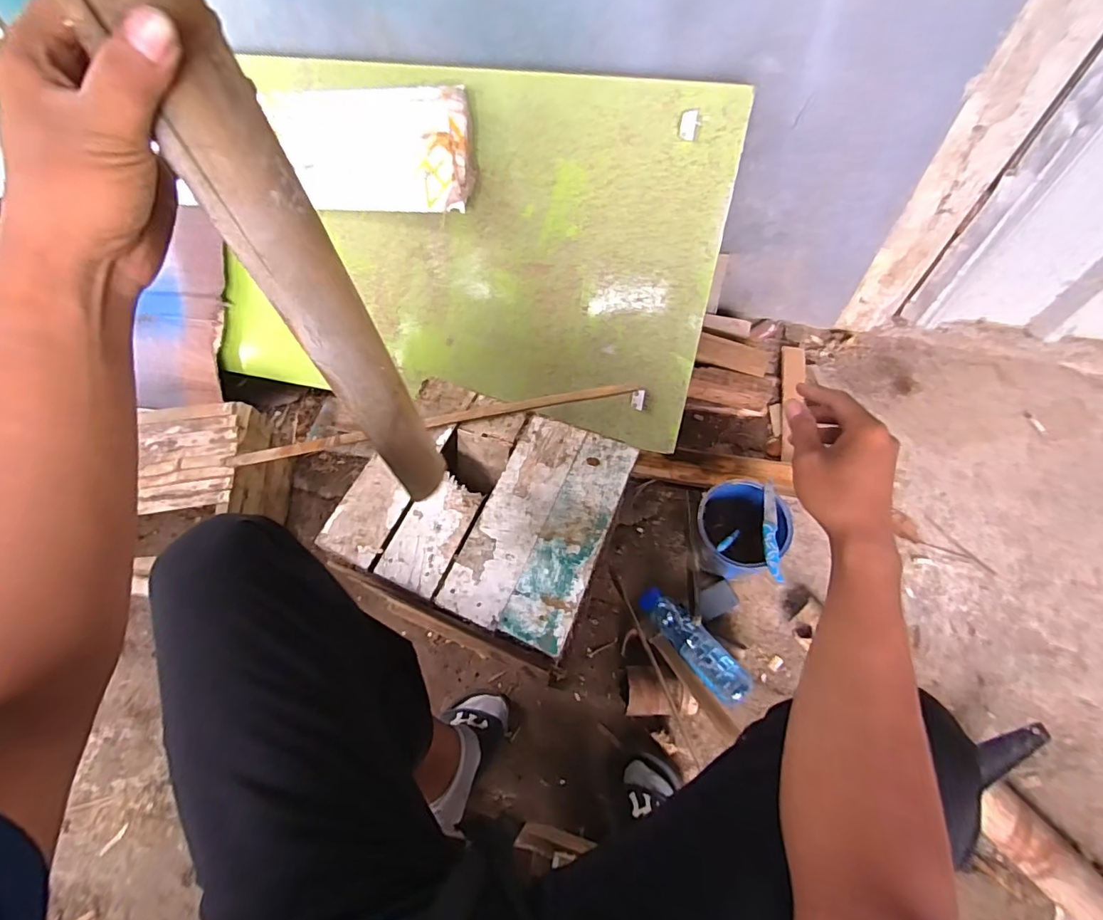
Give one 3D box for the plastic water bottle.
[{"bbox_3d":[0.233,0.298,0.818,0.211,0.059,0.061,41,72,21],"label":"plastic water bottle"}]

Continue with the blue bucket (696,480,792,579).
[{"bbox_3d":[0.329,0.128,0.896,0.145,0.118,0.145,-1,63,3],"label":"blue bucket"}]

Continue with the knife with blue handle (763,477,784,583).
[{"bbox_3d":[0.365,0.114,0.838,0.024,0.013,0.178,5,63,6],"label":"knife with blue handle"}]

